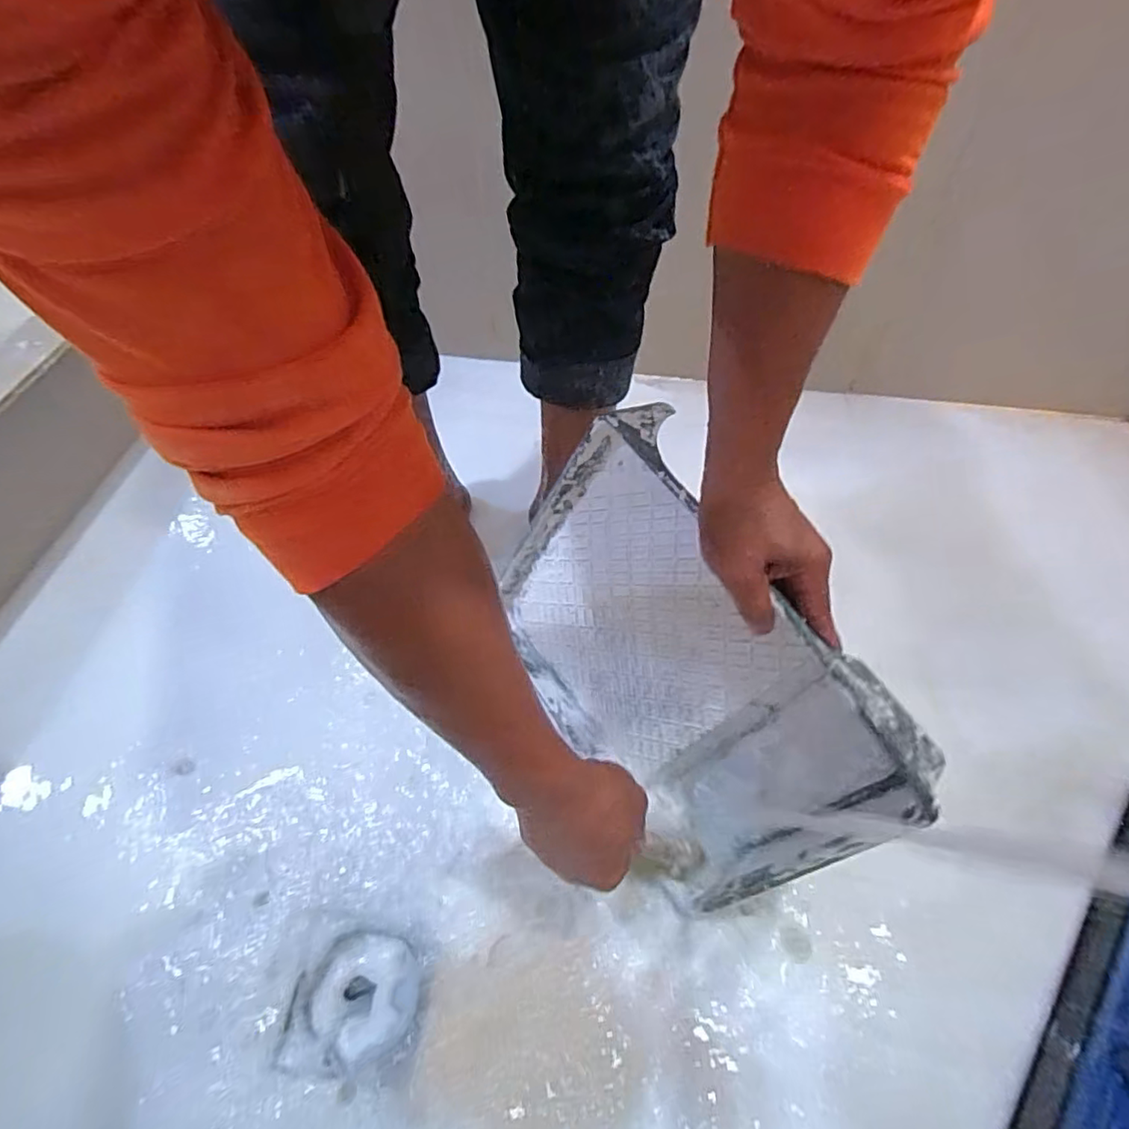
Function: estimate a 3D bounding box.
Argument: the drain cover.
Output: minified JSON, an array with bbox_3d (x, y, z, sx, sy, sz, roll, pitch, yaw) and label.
[{"bbox_3d":[-0.176,0.379,0.532,0.092,0.017,0.086,35,60,21],"label":"drain cover"}]

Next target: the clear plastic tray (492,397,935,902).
[{"bbox_3d":[0.077,0.096,0.514,0.353,0.292,0.085,48,43,15],"label":"clear plastic tray"}]

